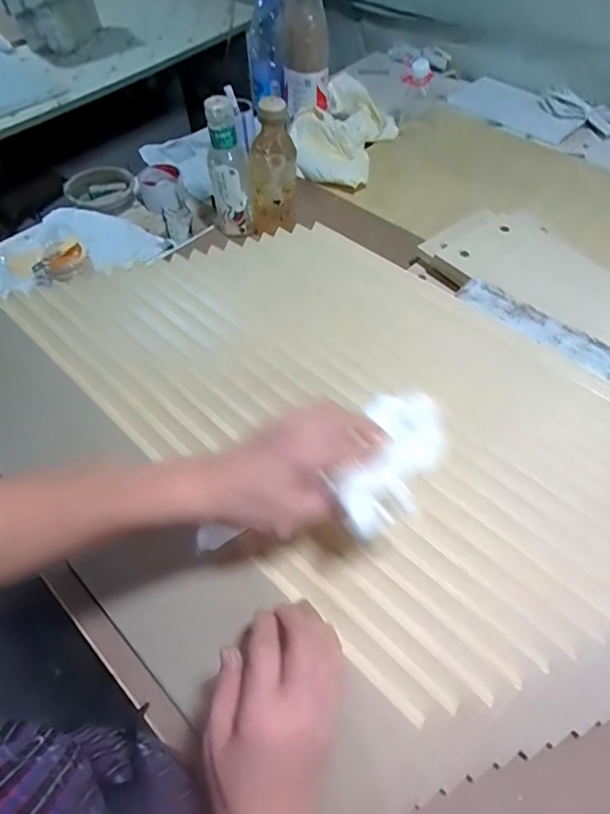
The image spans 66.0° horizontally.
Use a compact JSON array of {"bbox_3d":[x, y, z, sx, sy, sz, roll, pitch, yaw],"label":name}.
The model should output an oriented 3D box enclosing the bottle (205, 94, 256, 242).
[{"bbox_3d":[-0.117,-0.360,0.734,0.061,0.202,0.053,-9,56,-4],"label":"bottle"}]

